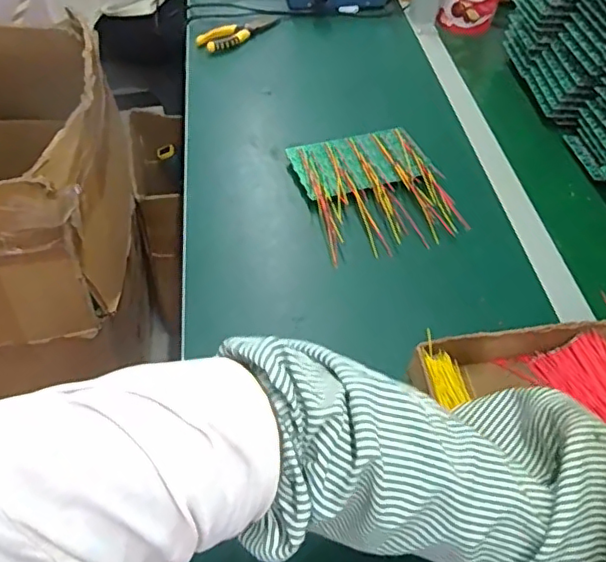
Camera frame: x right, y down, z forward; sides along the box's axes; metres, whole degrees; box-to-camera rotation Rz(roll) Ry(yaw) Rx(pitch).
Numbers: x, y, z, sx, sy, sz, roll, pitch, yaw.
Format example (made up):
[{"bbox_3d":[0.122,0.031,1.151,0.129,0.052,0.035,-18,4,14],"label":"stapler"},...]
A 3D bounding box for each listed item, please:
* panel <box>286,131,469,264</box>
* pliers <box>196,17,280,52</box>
[{"bbox_3d":[0.090,-0.113,0.719,0.173,0.027,0.198,-12,52,-13],"label":"panel"},{"bbox_3d":[-0.104,-0.431,0.974,0.044,0.019,0.161,38,57,25],"label":"pliers"}]

